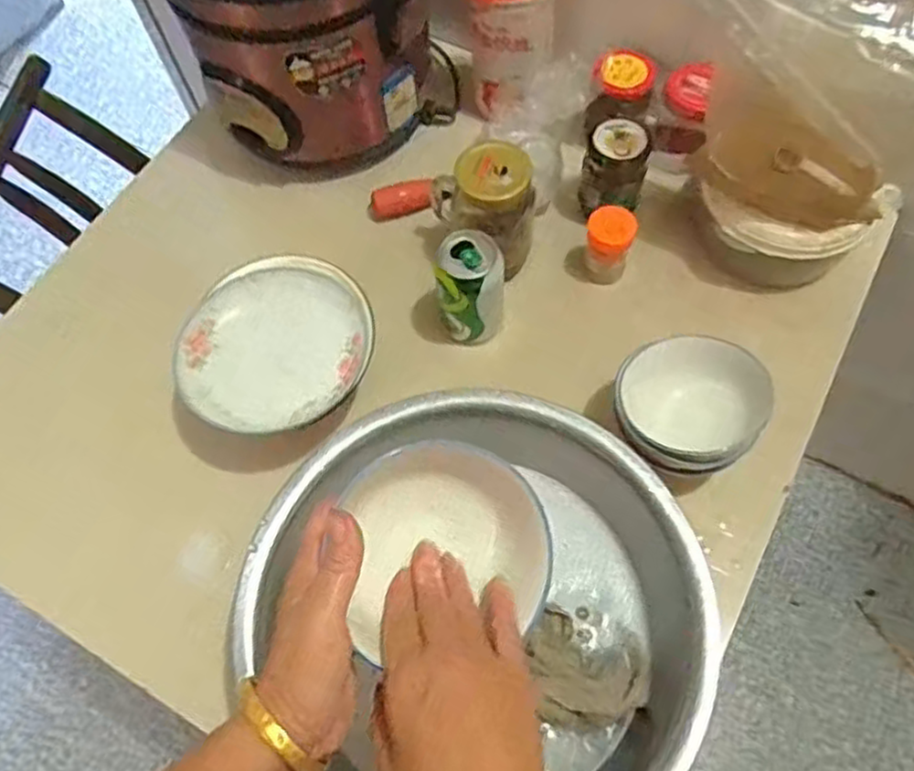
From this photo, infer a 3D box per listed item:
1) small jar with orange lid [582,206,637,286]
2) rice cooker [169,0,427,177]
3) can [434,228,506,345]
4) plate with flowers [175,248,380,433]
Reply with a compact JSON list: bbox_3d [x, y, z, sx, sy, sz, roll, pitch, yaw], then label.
[{"bbox_3d":[0.154,-0.141,0.741,0.046,0.073,0.048,-1,64,3],"label":"small jar with orange lid"},{"bbox_3d":[-0.169,-0.417,0.800,0.245,0.249,0.277,-19,65,-6],"label":"rice cooker"},{"bbox_3d":[0.014,-0.094,0.709,0.062,0.111,0.065,-1,64,3],"label":"can"},{"bbox_3d":[-0.166,-0.043,0.673,0.173,0.023,0.171,-1,65,2],"label":"plate with flowers"}]

